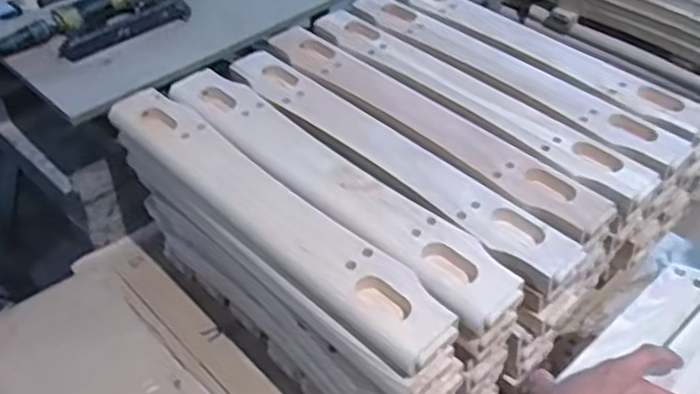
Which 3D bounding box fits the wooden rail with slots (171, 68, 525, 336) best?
[{"bbox_3d":[-0.035,-0.028,0.749,0.079,0.018,0.494,-33,53,-30],"label":"wooden rail with slots"}]

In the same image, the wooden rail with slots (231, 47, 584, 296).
[{"bbox_3d":[0.031,-0.055,0.778,0.062,0.017,0.489,-33,53,-30],"label":"wooden rail with slots"}]

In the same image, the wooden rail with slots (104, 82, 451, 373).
[{"bbox_3d":[-0.096,0.007,0.719,0.072,0.031,0.485,-34,53,-30],"label":"wooden rail with slots"}]

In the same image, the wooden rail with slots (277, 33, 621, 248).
[{"bbox_3d":[0.074,-0.097,0.821,0.071,0.016,0.494,-33,53,-30],"label":"wooden rail with slots"}]

